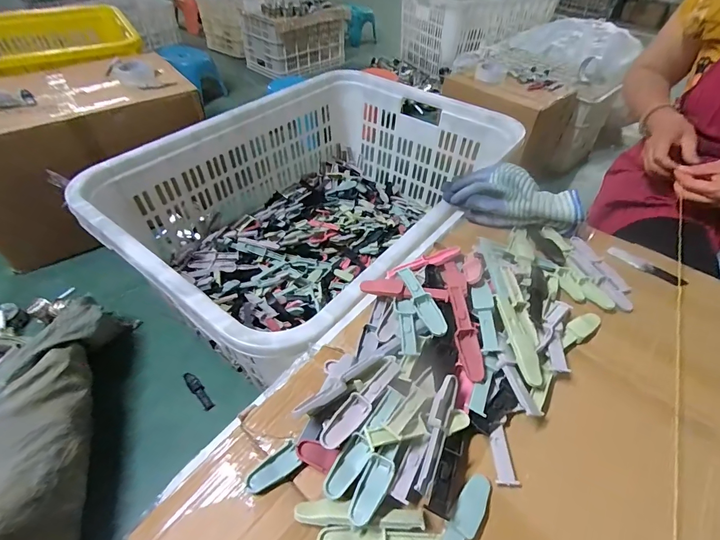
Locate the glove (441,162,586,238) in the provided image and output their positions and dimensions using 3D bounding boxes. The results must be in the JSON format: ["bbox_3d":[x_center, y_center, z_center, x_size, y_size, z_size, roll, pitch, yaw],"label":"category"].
[{"bbox_3d":[0.235,-0.110,0.566,0.200,0.061,0.084,17,48,13],"label":"glove"}]

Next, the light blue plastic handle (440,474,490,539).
[{"bbox_3d":[0.080,0.215,0.298,0.021,0.014,0.102,29,52,23],"label":"light blue plastic handle"}]

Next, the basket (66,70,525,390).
[{"bbox_3d":[-0.073,-0.131,0.845,0.577,0.329,0.791,30,52,24],"label":"basket"}]

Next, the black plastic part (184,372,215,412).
[{"bbox_3d":[-0.351,0.263,0.798,0.024,0.009,0.094,-35,83,-30],"label":"black plastic part"}]

